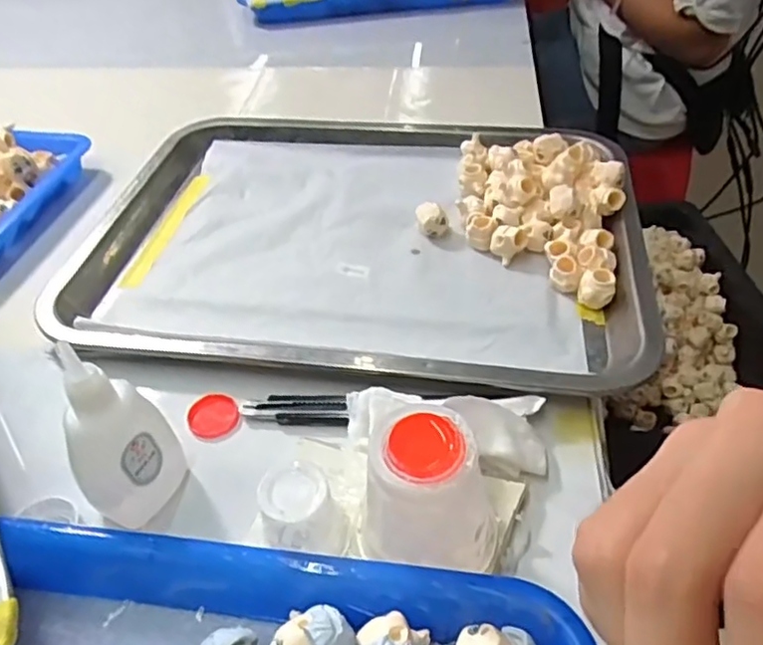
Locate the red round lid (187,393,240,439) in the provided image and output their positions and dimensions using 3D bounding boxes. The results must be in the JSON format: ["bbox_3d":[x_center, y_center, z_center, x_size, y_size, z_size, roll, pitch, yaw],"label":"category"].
[{"bbox_3d":[-0.086,0.048,0.329,0.025,0.004,0.025,-1,44,1],"label":"red round lid"}]

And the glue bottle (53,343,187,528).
[{"bbox_3d":[-0.115,0.045,0.273,0.042,0.093,0.027,-34,42,-28],"label":"glue bottle"}]

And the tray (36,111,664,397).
[{"bbox_3d":[-0.016,-0.069,0.423,0.353,0.032,0.262,5,45,7],"label":"tray"}]

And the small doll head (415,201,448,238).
[{"bbox_3d":[0.033,-0.067,0.424,0.017,0.019,0.020,-10,45,-8],"label":"small doll head"}]

